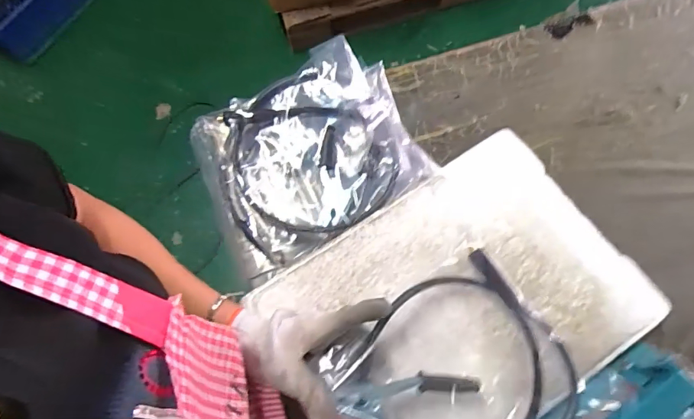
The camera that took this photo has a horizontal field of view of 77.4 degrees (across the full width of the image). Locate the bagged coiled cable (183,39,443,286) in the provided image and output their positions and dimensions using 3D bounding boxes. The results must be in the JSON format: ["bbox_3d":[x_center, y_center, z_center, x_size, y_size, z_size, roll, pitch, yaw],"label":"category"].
[{"bbox_3d":[-0.055,-0.074,0.591,0.286,0.086,0.252,-21,71,-5],"label":"bagged coiled cable"}]

